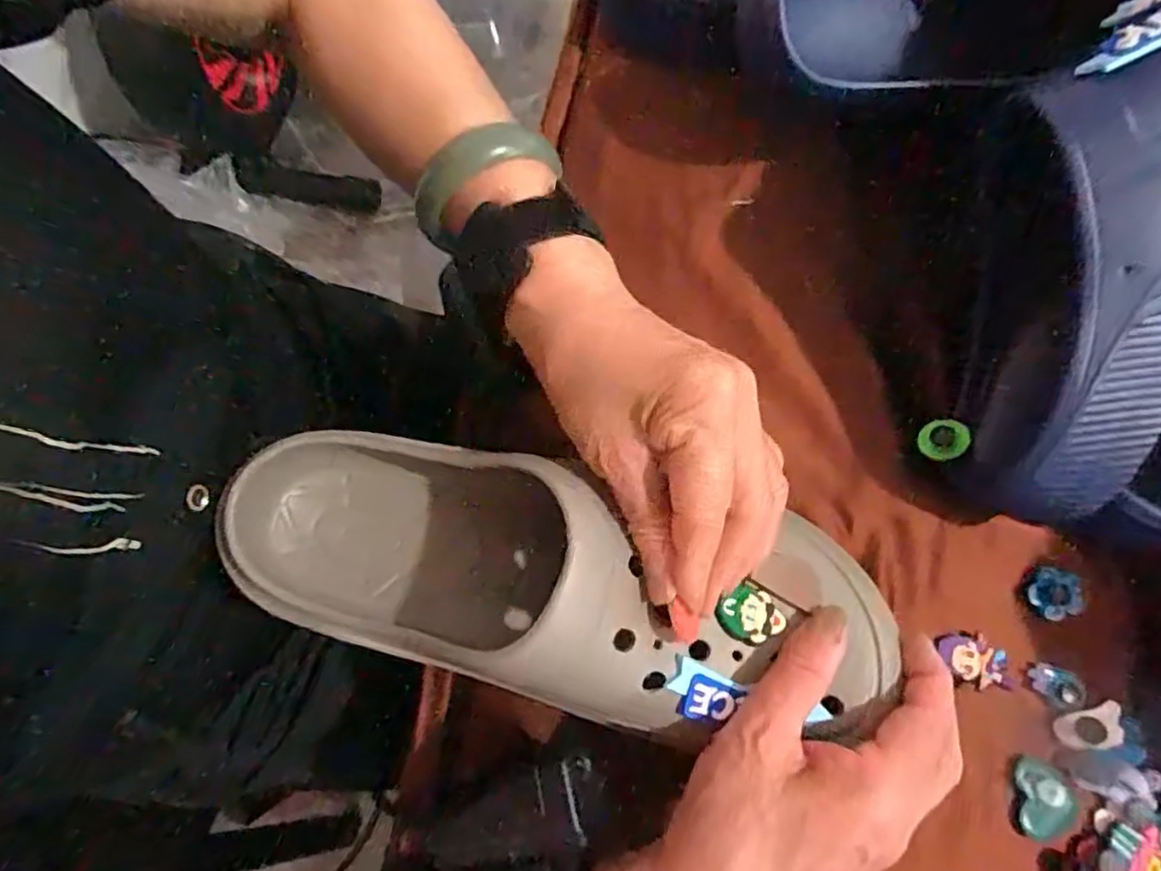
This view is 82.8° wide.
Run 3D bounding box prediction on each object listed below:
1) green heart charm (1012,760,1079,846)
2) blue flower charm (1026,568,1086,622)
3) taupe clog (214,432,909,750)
[{"bbox_3d":[0.207,0.163,0.294,0.022,0.011,0.032,10,70,2],"label":"green heart charm"},{"bbox_3d":[0.233,0.078,0.325,0.023,0.010,0.024,1,70,-2],"label":"blue flower charm"},{"bbox_3d":[-0.014,0.057,0.272,0.292,0.088,0.095,15,70,3],"label":"taupe clog"}]

